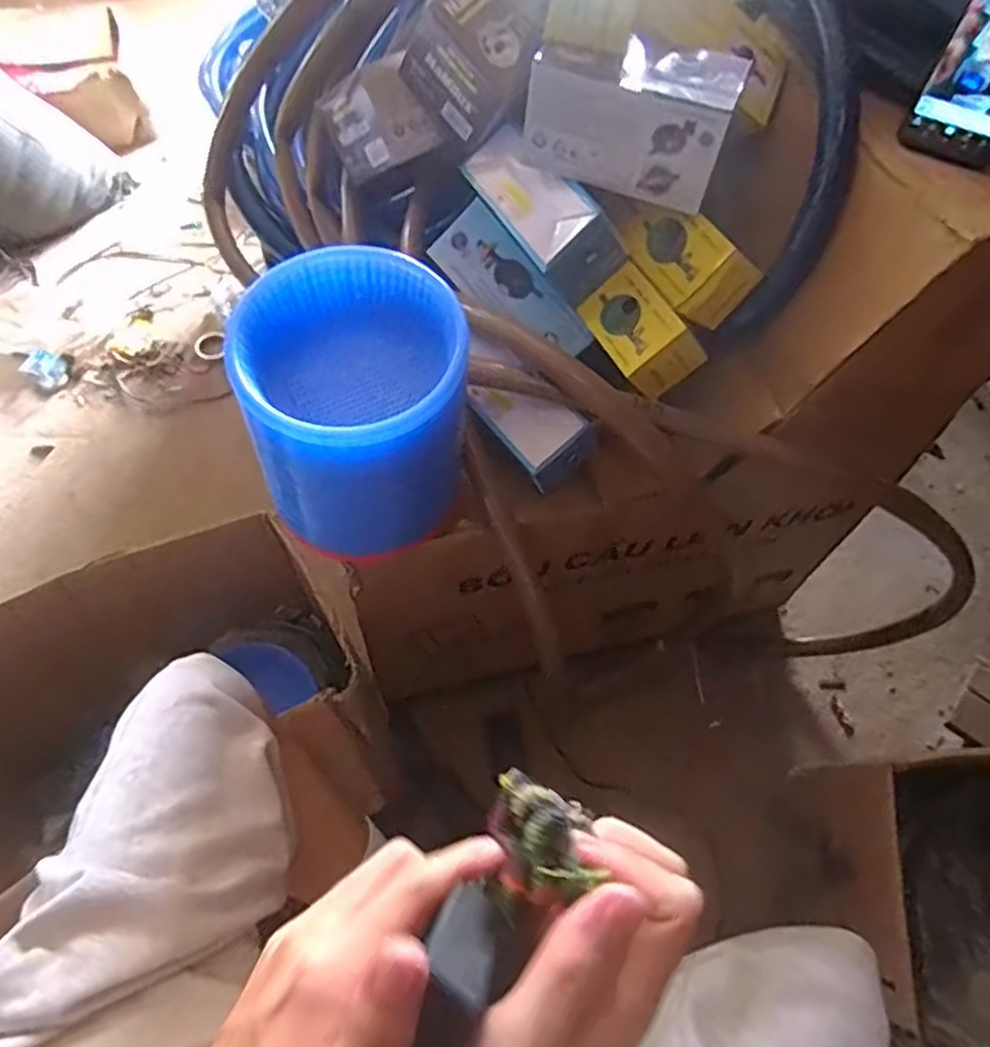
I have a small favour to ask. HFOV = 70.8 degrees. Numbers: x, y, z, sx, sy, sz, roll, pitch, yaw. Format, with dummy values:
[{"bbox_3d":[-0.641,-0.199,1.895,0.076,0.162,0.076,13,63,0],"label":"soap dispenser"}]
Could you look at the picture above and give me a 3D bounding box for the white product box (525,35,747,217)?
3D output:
[{"bbox_3d":[0.117,-0.358,0.615,0.169,0.095,0.077,16,60,8],"label":"white product box"}]

